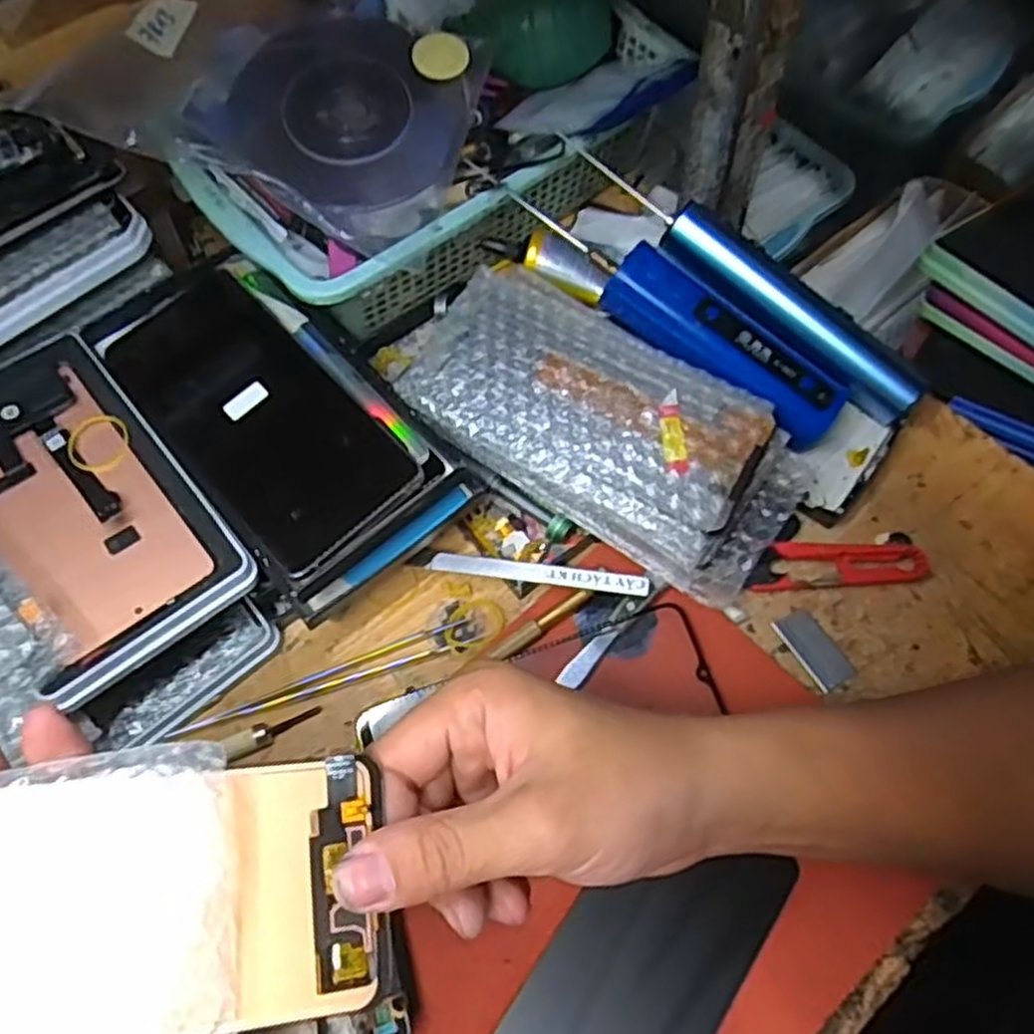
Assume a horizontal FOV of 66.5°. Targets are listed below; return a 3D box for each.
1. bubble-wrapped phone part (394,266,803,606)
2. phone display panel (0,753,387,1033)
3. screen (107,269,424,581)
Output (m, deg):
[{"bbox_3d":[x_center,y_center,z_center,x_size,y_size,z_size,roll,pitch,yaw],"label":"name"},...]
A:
[{"bbox_3d":[0.043,-0.046,0.393,0.193,0.054,0.097,30,71,16],"label":"bubble-wrapped phone part"},{"bbox_3d":[-0.117,0.110,0.220,0.153,0.006,0.072,0,74,-18],"label":"phone display panel"},{"bbox_3d":[-0.119,-0.049,0.364,0.072,0.007,0.155,-42,74,-8],"label":"screen"}]

